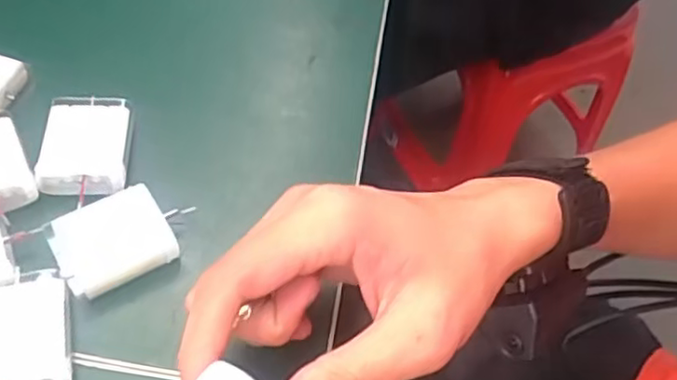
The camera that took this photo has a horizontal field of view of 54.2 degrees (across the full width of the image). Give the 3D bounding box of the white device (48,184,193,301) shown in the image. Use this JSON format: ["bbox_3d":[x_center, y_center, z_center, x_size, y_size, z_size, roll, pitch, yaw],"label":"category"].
[{"bbox_3d":[-0.104,0.024,0.316,0.058,0.017,0.041,-27,61,-22],"label":"white device"}]

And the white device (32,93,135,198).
[{"bbox_3d":[-0.130,-0.024,0.344,0.042,0.017,0.053,1,55,-5],"label":"white device"}]

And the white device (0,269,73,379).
[{"bbox_3d":[-0.137,0.064,0.281,0.042,0.013,0.052,-11,56,-12],"label":"white device"}]

